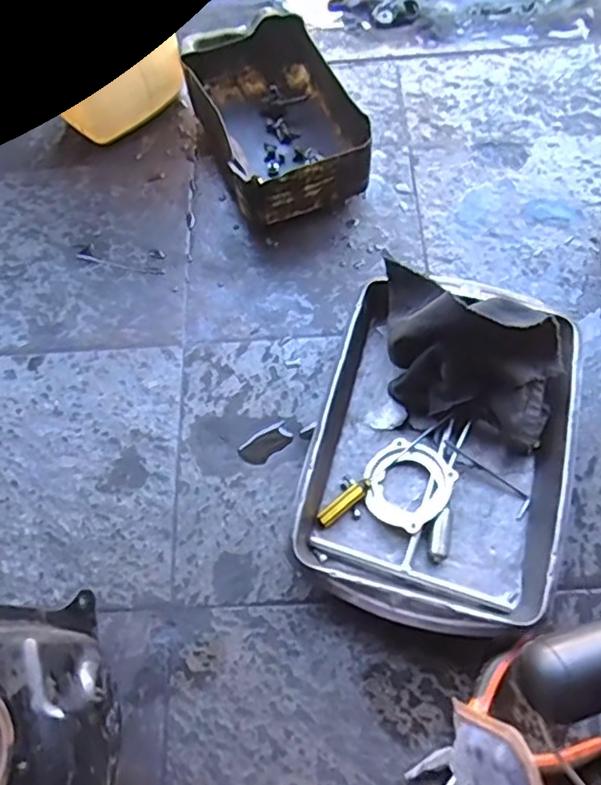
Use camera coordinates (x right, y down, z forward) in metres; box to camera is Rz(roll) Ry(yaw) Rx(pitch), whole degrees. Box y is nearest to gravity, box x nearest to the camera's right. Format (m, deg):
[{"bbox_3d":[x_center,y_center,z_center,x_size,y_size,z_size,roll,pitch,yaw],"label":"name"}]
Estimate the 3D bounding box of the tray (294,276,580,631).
[{"bbox_3d":[0.147,0.044,0.631,0.250,0.055,0.371,13,67,10],"label":"tray"}]

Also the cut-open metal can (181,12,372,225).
[{"bbox_3d":[-0.037,-0.365,0.820,0.168,0.106,0.295,-20,66,-5],"label":"cut-open metal can"}]

